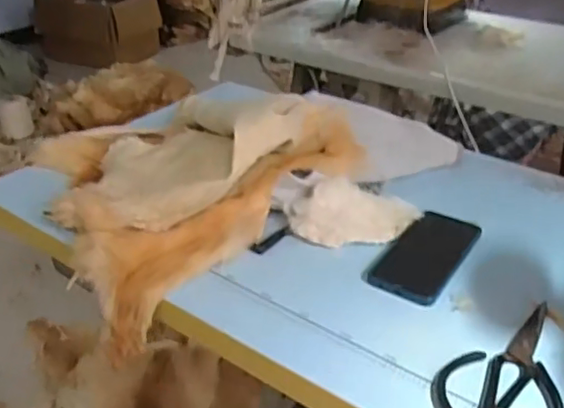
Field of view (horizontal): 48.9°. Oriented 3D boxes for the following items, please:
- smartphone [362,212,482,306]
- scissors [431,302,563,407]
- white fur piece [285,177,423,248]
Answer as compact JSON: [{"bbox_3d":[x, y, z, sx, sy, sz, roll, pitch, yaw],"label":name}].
[{"bbox_3d":[0.166,0.055,0.713,0.081,0.014,0.166,20,36,30],"label":"smartphone"},{"bbox_3d":[0.205,0.148,0.573,0.106,0.017,0.175,14,33,22],"label":"scissors"},{"bbox_3d":[0.089,0.009,0.762,0.164,0.037,0.089,-3,31,-6],"label":"white fur piece"}]

